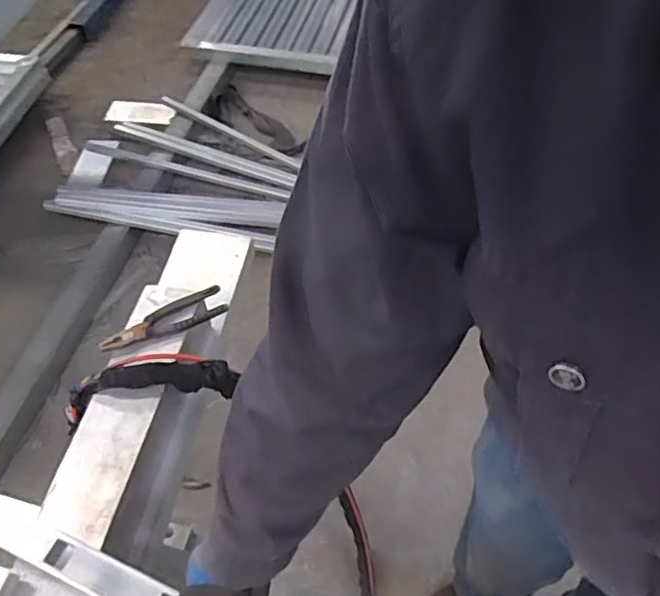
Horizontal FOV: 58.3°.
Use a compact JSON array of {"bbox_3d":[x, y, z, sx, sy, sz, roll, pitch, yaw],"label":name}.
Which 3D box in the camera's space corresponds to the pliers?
[{"bbox_3d":[-0.265,0.033,0.937,0.199,0.022,0.061,-22,56,-14],"label":"pliers"}]

